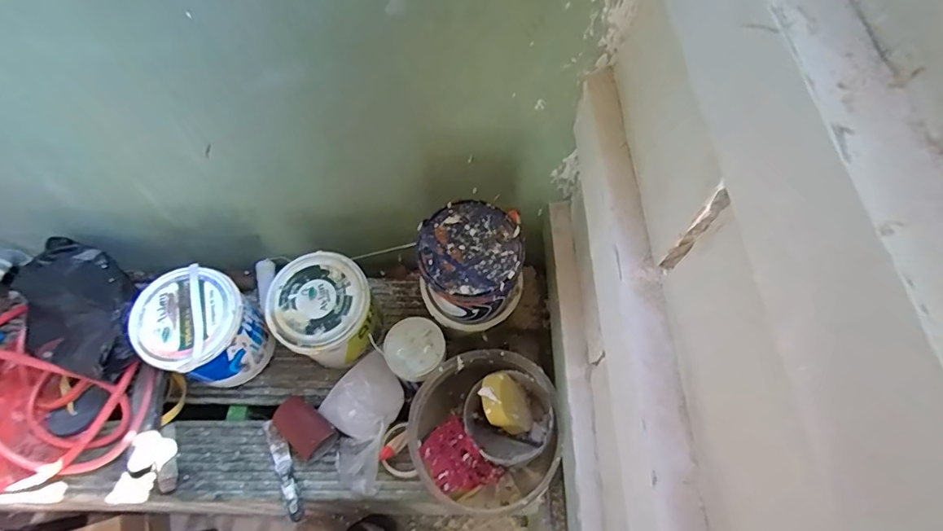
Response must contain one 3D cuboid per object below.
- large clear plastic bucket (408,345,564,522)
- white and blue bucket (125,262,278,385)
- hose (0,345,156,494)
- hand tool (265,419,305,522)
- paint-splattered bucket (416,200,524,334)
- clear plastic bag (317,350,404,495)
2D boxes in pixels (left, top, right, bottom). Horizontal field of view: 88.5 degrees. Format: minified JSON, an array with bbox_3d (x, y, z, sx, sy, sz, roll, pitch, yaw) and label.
[{"bbox_3d":[0.020,0.283,0.832,0.236,0.210,0.220,0,60,-1],"label":"large clear plastic bucket"},{"bbox_3d":[-0.496,0.134,0.924,0.164,0.231,0.174,0,60,-1],"label":"white and blue bucket"},{"bbox_3d":[-0.804,0.276,0.871,0.410,0.132,0.232,3,60,1],"label":"hose"},{"bbox_3d":[-0.345,0.372,0.888,0.033,0.035,0.187,-24,63,-14],"label":"hand tool"},{"bbox_3d":[-0.001,0.020,0.769,0.145,0.200,0.140,0,60,-1],"label":"paint-splattered bucket"},{"bbox_3d":[-0.196,0.287,0.904,0.155,0.099,0.220,-24,63,-14],"label":"clear plastic bag"}]

